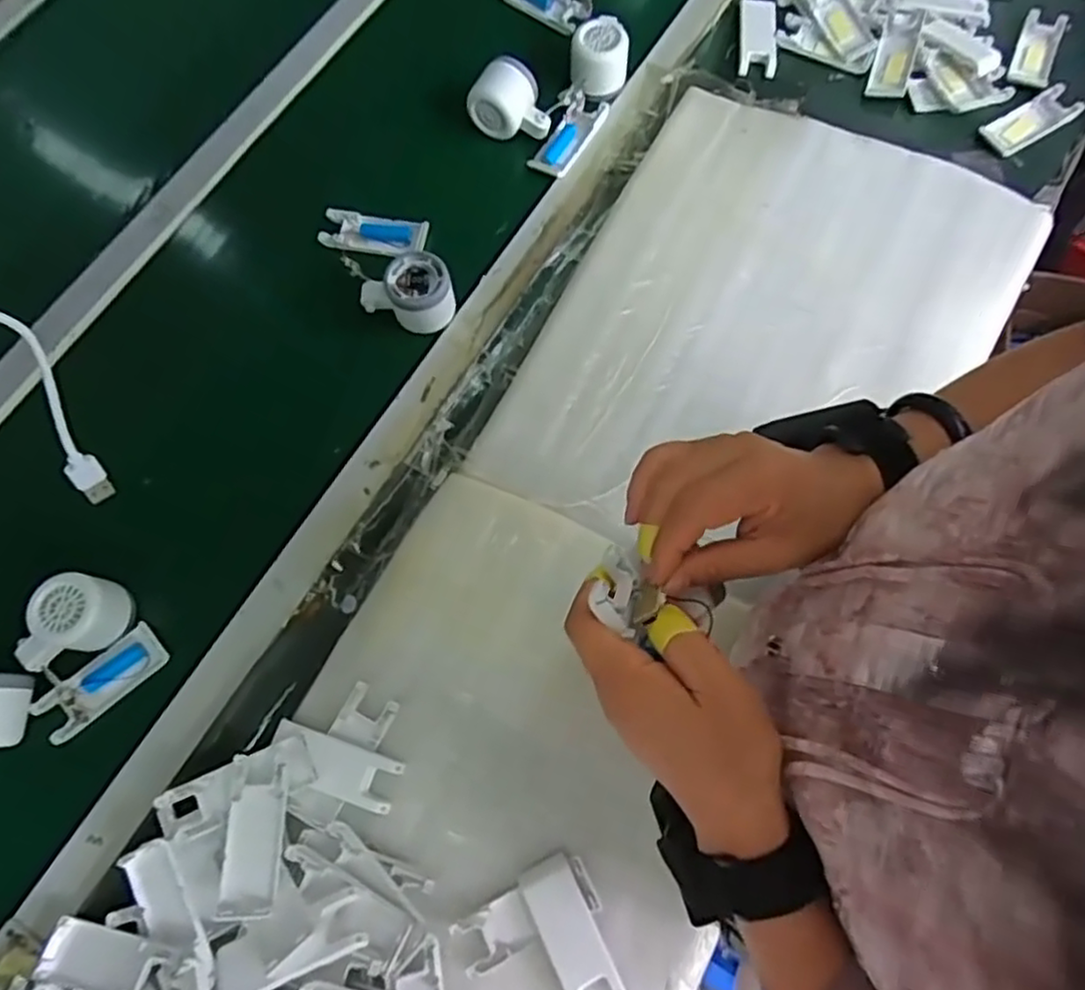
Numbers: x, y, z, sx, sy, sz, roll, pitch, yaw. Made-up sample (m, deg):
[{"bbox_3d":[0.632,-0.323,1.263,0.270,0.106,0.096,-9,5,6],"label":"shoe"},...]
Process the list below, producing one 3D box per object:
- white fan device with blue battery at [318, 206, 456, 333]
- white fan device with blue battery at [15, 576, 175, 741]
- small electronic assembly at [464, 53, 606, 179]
[{"bbox_3d":[-0.146,-0.231,0.648,0.090,0.049,0.164,-32,75,-8],"label":"white fan device with blue battery"},{"bbox_3d":[-0.375,0.125,0.541,0.101,0.044,0.095,-39,76,-10],"label":"white fan device with blue battery"},{"bbox_3d":[-0.007,-0.398,0.689,0.119,0.052,0.097,27,75,9],"label":"small electronic assembly"}]

